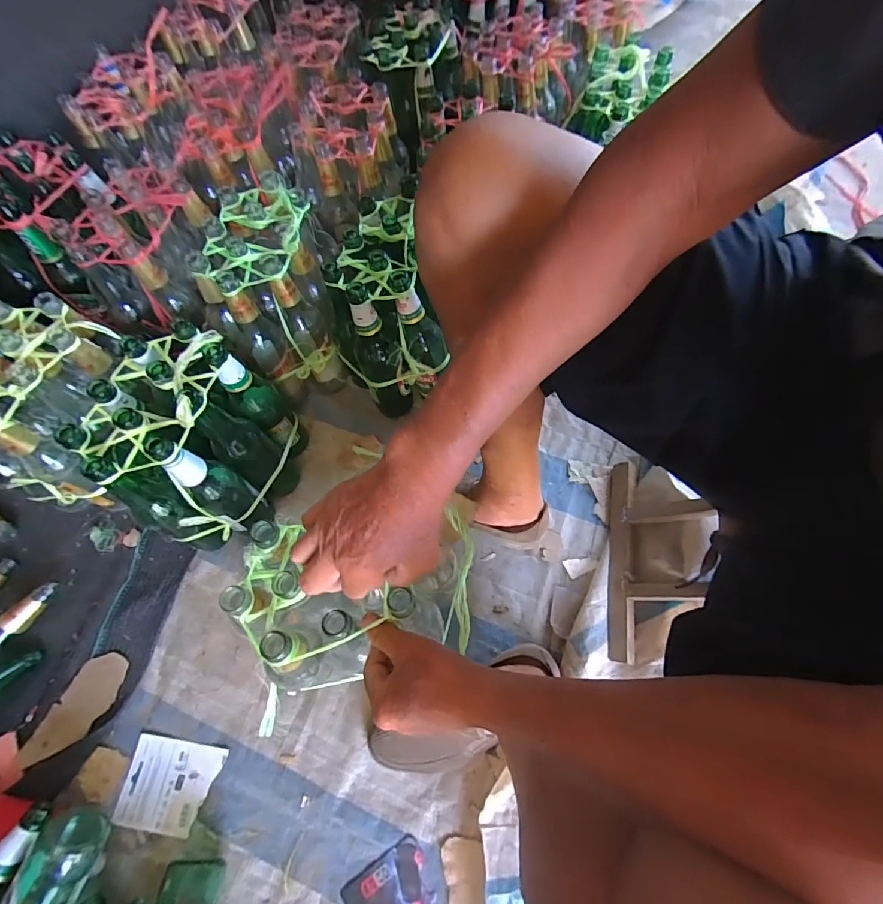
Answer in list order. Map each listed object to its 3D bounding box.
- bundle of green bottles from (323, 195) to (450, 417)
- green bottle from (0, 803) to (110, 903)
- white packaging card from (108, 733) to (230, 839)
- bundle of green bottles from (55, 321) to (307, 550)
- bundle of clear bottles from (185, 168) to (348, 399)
[{"bbox_3d":[-0.083,-0.224,0.696,0.177,0.249,0.235,-13,68,-4],"label":"bundle of green bottles"},{"bbox_3d":[-0.466,0.534,0.456,0.073,0.061,0.247,24,70,10],"label":"green bottle"},{"bbox_3d":[-0.371,0.453,0.578,0.129,0.004,0.102,6,66,7],"label":"white packaging card"},{"bbox_3d":[-0.345,-0.010,0.626,0.173,0.252,0.262,10,69,5],"label":"bundle of green bottles"},{"bbox_3d":[-0.279,-0.252,0.719,0.183,0.248,0.261,-11,68,-3],"label":"bundle of clear bottles"}]

